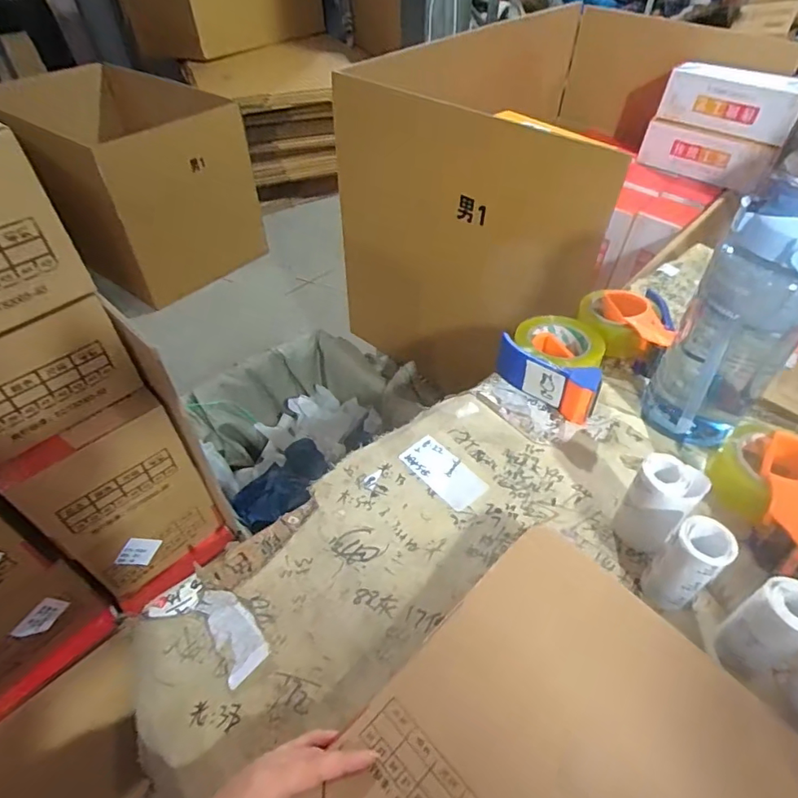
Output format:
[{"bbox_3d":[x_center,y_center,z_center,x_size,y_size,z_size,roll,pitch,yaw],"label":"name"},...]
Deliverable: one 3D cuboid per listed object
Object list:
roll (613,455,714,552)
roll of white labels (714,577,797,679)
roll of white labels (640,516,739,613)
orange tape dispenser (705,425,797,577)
[{"bbox_3d":[0.242,0.102,0.476,0.047,0.094,0.053,-33,54,-27],"label":"roll"},{"bbox_3d":[0.290,0.184,0.400,0.042,0.101,0.043,-21,49,-18],"label":"roll of white labels"},{"bbox_3d":[0.245,0.146,0.431,0.035,0.097,0.039,-24,50,-21],"label":"roll of white labels"},{"bbox_3d":[0.376,0.089,0.509,0.148,0.051,0.111,-34,55,-28],"label":"orange tape dispenser"}]

